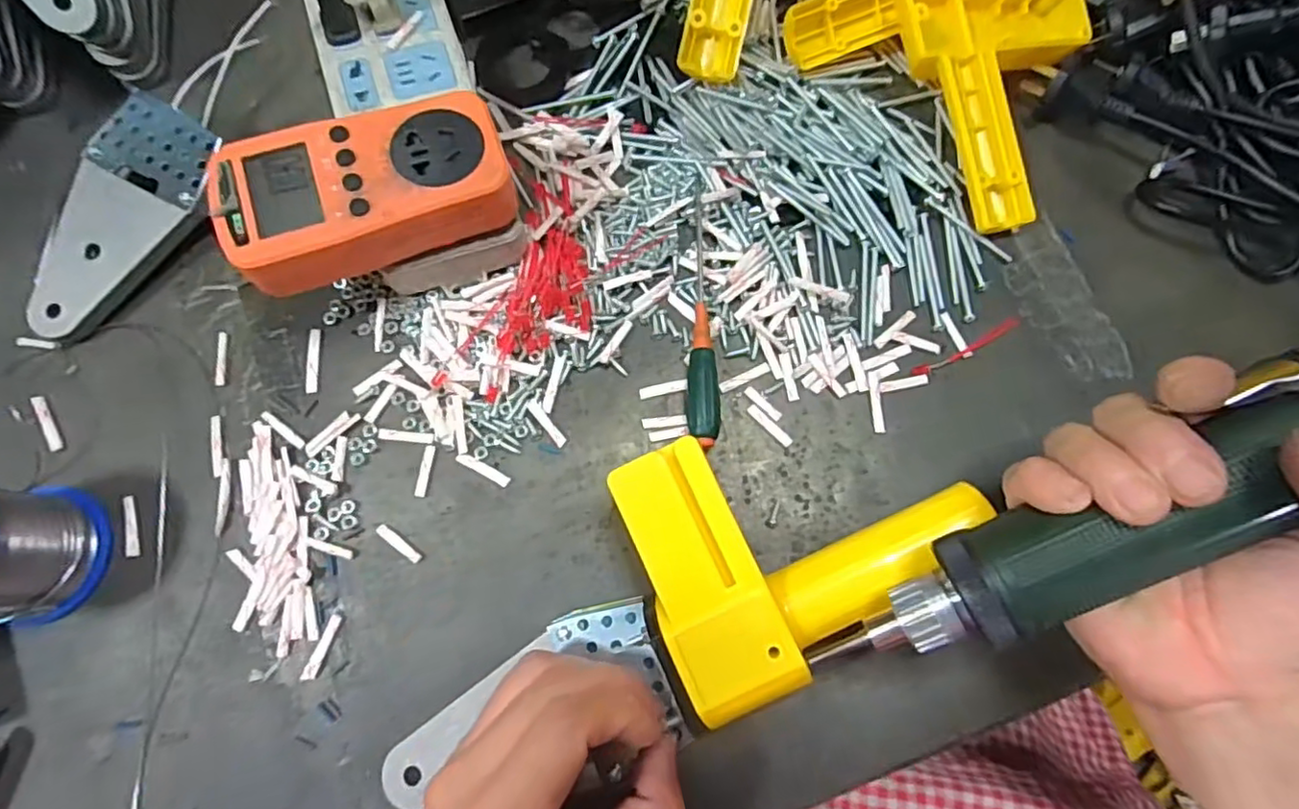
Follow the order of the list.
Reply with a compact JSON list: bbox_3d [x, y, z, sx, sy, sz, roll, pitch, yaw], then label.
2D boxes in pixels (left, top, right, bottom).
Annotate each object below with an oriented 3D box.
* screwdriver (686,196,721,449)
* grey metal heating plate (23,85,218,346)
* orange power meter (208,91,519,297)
[{"bbox_3d":[0.029,-0.046,0.338,0.018,0.014,0.139,1,75,0],"label":"screwdriver"},{"bbox_3d":[-0.283,-0.096,0.346,0.071,0.029,0.134,24,76,6],"label":"grey metal heating plate"},{"bbox_3d":[-0.129,-0.098,0.299,0.126,0.029,0.069,-19,76,-4],"label":"orange power meter"}]

